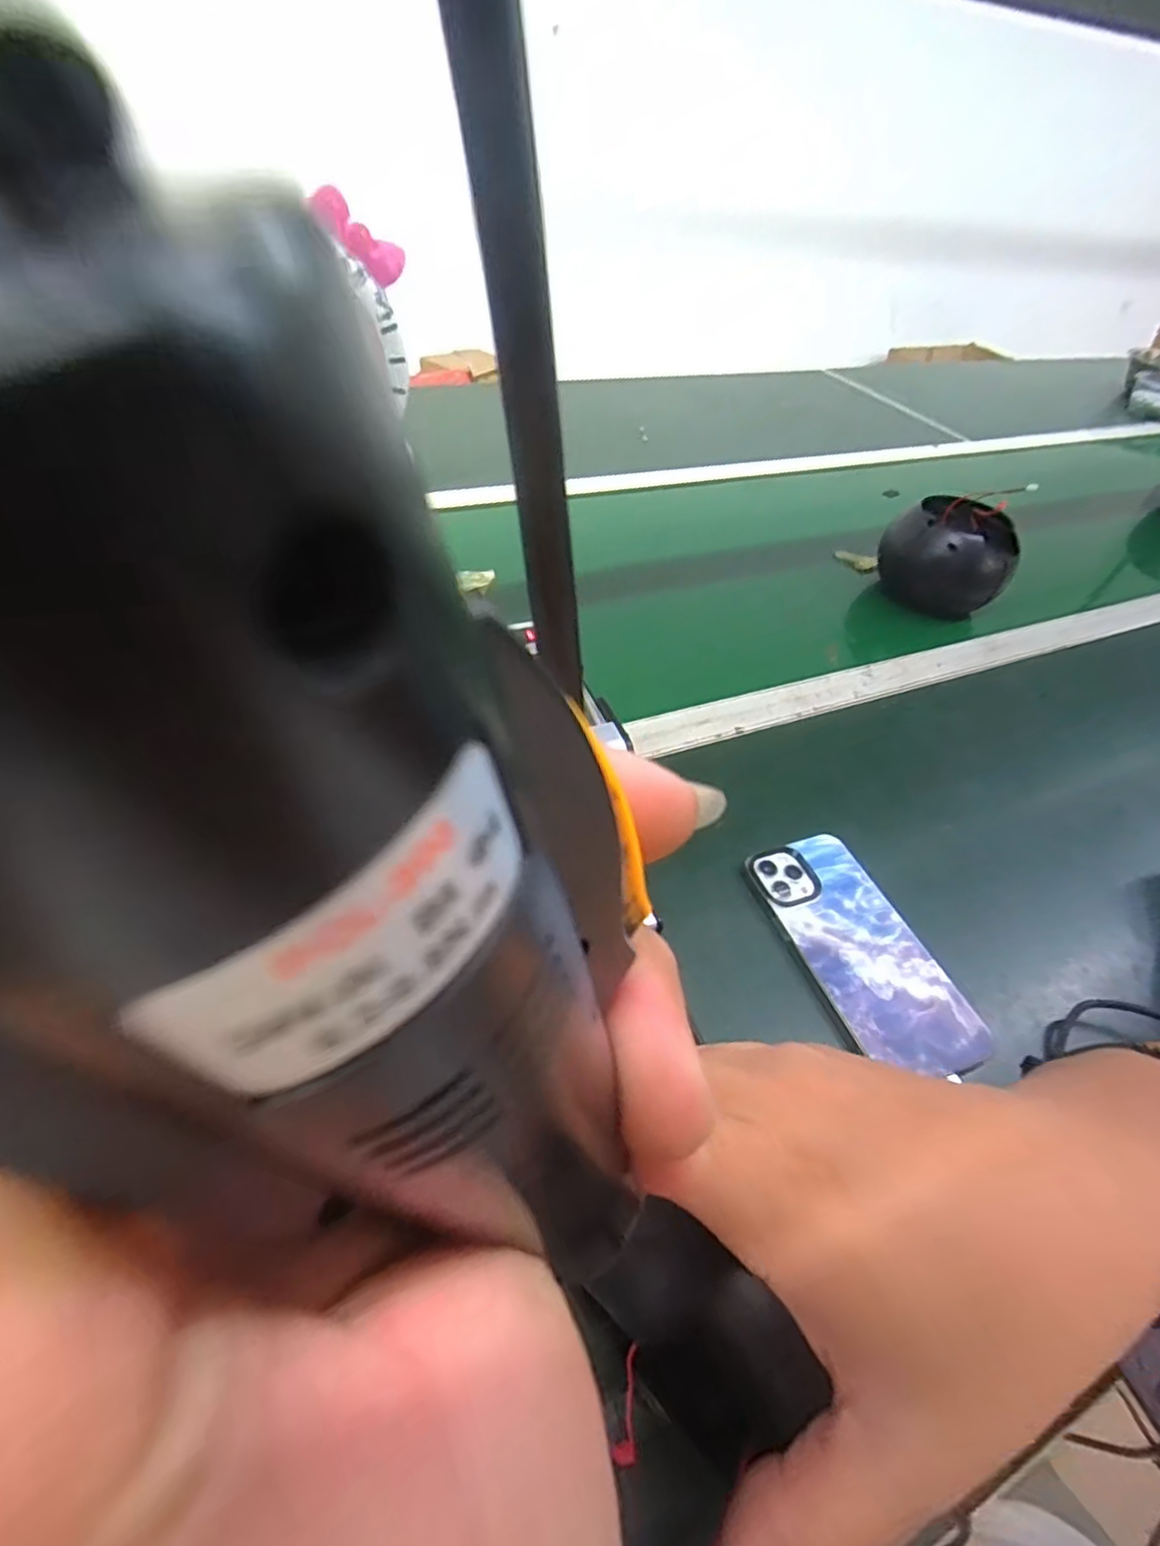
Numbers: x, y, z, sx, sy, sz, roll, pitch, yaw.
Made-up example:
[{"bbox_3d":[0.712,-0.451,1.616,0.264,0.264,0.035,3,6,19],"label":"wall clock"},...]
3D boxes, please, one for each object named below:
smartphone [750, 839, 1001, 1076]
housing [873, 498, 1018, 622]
[{"bbox_3d":[0.172,0.107,0.403,0.079,0.009,0.156,-13,49,-19],"label":"smartphone"},{"bbox_3d":[0.372,-0.215,0.670,0.102,0.105,0.102,3,47,-4],"label":"housing"}]

